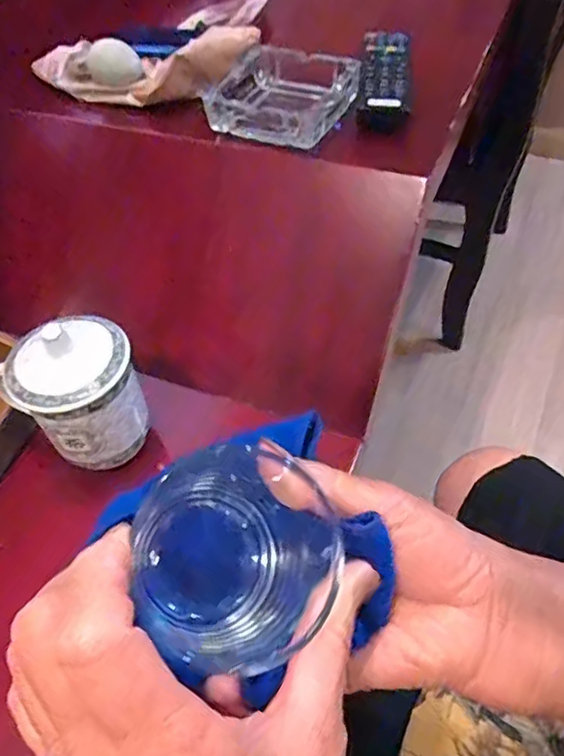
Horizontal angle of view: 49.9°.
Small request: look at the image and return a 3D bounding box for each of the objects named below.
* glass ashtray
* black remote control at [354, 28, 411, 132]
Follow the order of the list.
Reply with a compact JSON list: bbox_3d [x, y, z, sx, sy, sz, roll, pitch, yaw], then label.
[{"bbox_3d":[0.004,-0.240,0.515,0.107,0.038,0.103,16,55,17],"label":"glass ashtray"},{"bbox_3d":[0.090,-0.267,0.531,0.041,0.019,0.154,3,52,8],"label":"black remote control"}]

